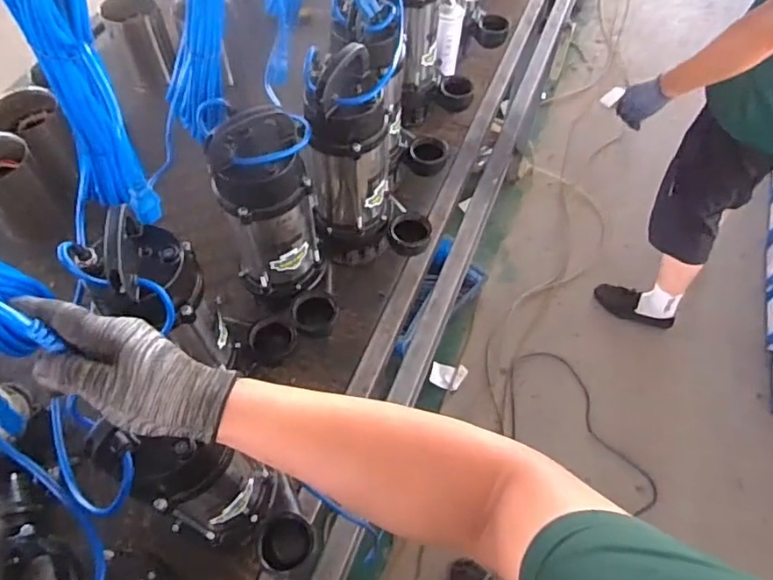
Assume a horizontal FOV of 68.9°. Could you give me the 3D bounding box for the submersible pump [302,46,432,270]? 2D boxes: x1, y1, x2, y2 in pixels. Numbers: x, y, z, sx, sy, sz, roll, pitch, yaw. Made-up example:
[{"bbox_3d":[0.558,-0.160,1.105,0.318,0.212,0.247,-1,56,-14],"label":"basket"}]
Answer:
[{"bbox_3d":[-0.025,-0.179,0.898,0.183,0.379,0.128,-1,58,-2],"label":"submersible pump"}]

